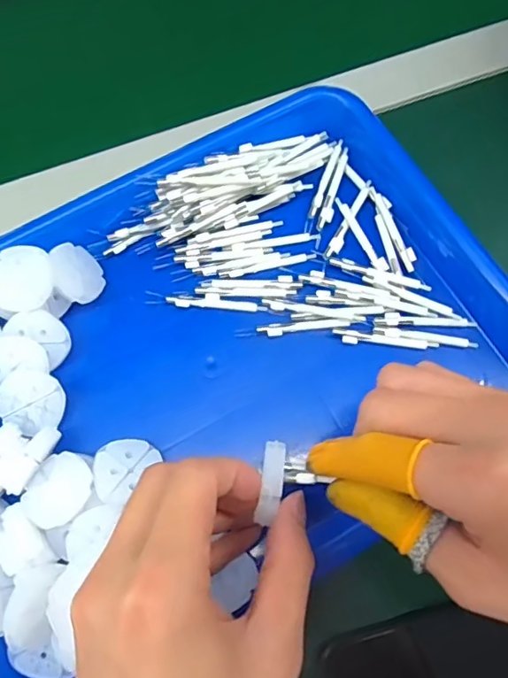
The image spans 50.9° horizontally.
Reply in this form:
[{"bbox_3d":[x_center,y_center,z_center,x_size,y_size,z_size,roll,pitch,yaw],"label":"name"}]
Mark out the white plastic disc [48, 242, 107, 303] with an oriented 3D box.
[{"bbox_3d":[-0.101,-0.038,0.308,0.005,0.034,0.036,-27,82,30],"label":"white plastic disc"}]

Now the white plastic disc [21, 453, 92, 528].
[{"bbox_3d":[-0.097,0.075,0.265,0.031,0.007,0.034,-1,71,2],"label":"white plastic disc"}]

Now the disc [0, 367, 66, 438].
[{"bbox_3d":[-0.119,0.033,0.287,0.038,0.009,0.032,37,76,13],"label":"disc"}]

